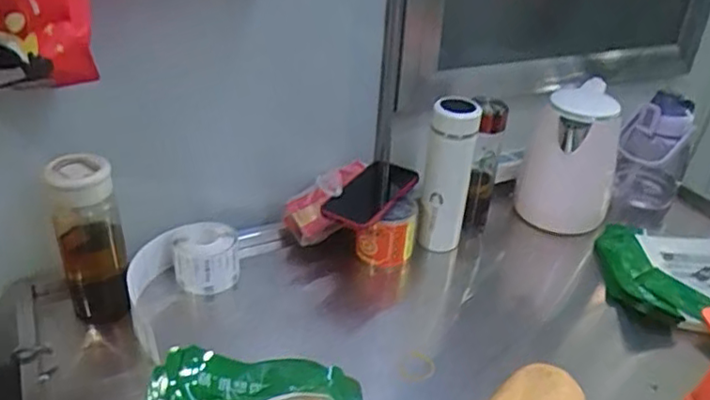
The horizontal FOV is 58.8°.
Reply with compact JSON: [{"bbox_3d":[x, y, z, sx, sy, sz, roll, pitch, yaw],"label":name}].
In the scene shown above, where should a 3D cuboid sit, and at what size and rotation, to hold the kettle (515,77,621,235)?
[{"bbox_3d":[0.356,-0.069,1.028,0.136,0.200,0.168,17,34,19],"label":"kettle"}]

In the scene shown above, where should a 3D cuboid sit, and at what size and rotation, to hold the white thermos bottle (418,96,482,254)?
[{"bbox_3d":[0.135,-0.030,0.918,0.067,0.223,0.058,8,32,6],"label":"white thermos bottle"}]

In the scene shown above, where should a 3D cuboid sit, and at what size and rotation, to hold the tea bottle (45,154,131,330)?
[{"bbox_3d":[-0.322,0.055,0.768,0.074,0.218,0.064,-10,34,-22],"label":"tea bottle"}]

